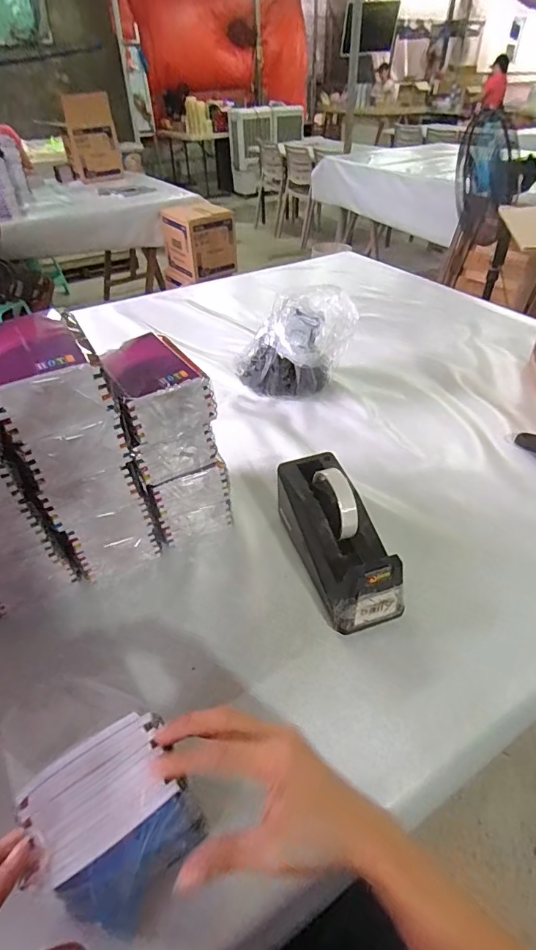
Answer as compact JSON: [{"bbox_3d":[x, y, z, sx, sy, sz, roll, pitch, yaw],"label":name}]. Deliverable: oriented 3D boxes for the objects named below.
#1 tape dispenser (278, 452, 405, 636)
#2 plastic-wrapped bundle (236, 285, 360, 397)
[{"bbox_3d":[0.079,0.067,0.528,0.082,0.111,0.203,-15,44,-13],"label":"tape dispenser"},{"bbox_3d":[0.049,-0.226,0.818,0.198,0.166,0.140,4,43,7],"label":"plastic-wrapped bundle"}]

